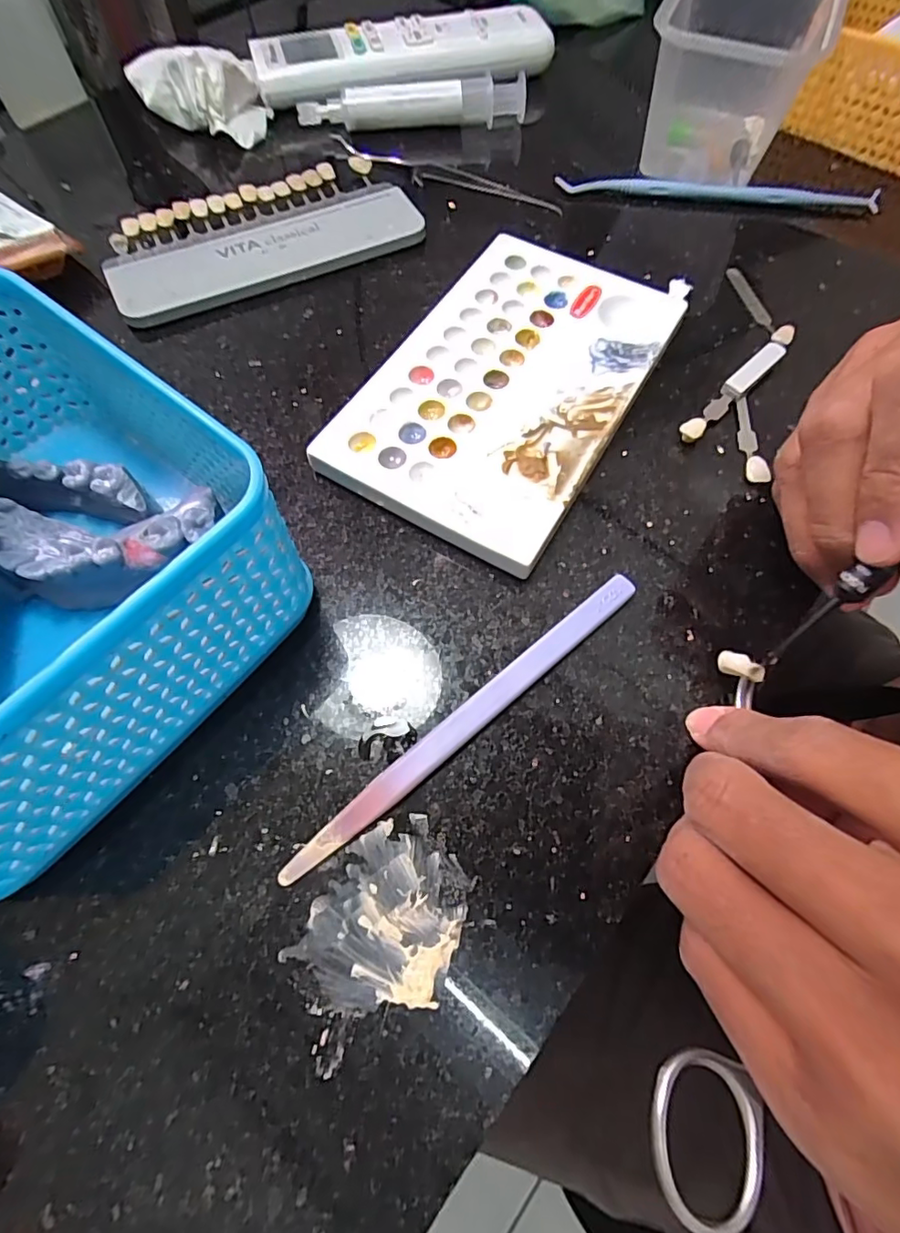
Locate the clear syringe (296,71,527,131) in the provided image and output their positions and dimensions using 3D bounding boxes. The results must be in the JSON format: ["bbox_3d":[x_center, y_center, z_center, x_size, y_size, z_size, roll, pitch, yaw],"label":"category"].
[{"bbox_3d":[-0.021,-0.290,0.306,0.125,0.017,0.020,-8,66,-5],"label":"clear syringe"}]

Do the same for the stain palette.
[{"bbox_3d":[0.025,-0.095,0.221,0.091,0.012,0.157,28,68,12],"label":"stain palette"}]

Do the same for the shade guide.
[{"bbox_3d":[-0.091,-0.185,0.262,0.144,0.009,0.070,-25,70,-13],"label":"shade guide"}]

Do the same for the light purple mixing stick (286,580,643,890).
[{"bbox_3d":[0.008,0.030,0.169,0.139,0.005,0.009,-37,73,-17],"label":"light purple mixing stick"}]

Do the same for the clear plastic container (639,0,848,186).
[{"bbox_3d":[0.144,-0.285,0.284,0.083,0.060,0.092,24,67,10],"label":"clear plastic container"}]

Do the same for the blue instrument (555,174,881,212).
[{"bbox_3d":[0.139,-0.223,0.283,0.162,0.009,0.011,5,65,2],"label":"blue instrument"}]

